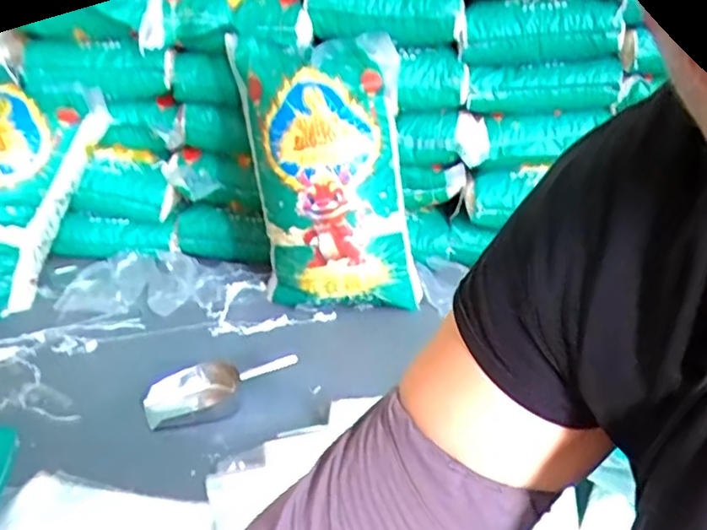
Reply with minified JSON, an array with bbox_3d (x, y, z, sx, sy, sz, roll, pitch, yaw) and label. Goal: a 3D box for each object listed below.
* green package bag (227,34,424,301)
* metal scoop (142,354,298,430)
[{"bbox_3d":[-0.067,-0.220,1.534,0.377,0.635,0.111,-5,-3,-5],"label":"green package bag"},{"bbox_3d":[-0.245,0.214,1.199,0.268,0.062,0.109,-17,28,-38],"label":"metal scoop"}]

